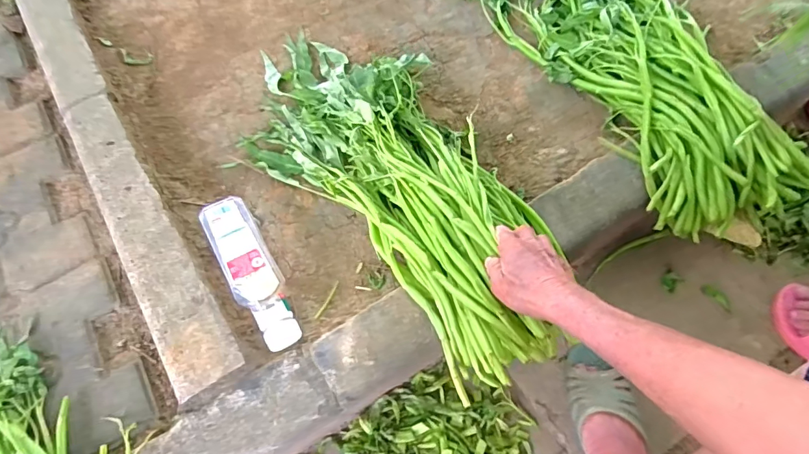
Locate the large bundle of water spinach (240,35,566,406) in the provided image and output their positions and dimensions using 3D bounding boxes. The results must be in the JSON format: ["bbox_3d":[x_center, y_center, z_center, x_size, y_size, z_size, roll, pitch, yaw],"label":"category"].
[{"bbox_3d":[-0.028,-0.070,0.618,0.255,0.114,0.603,-31,61,-12],"label":"large bundle of water spinach"}]

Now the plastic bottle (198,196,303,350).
[{"bbox_3d":[-0.188,0.058,0.555,0.055,0.059,0.198,-27,66,-10],"label":"plastic bottle"}]

